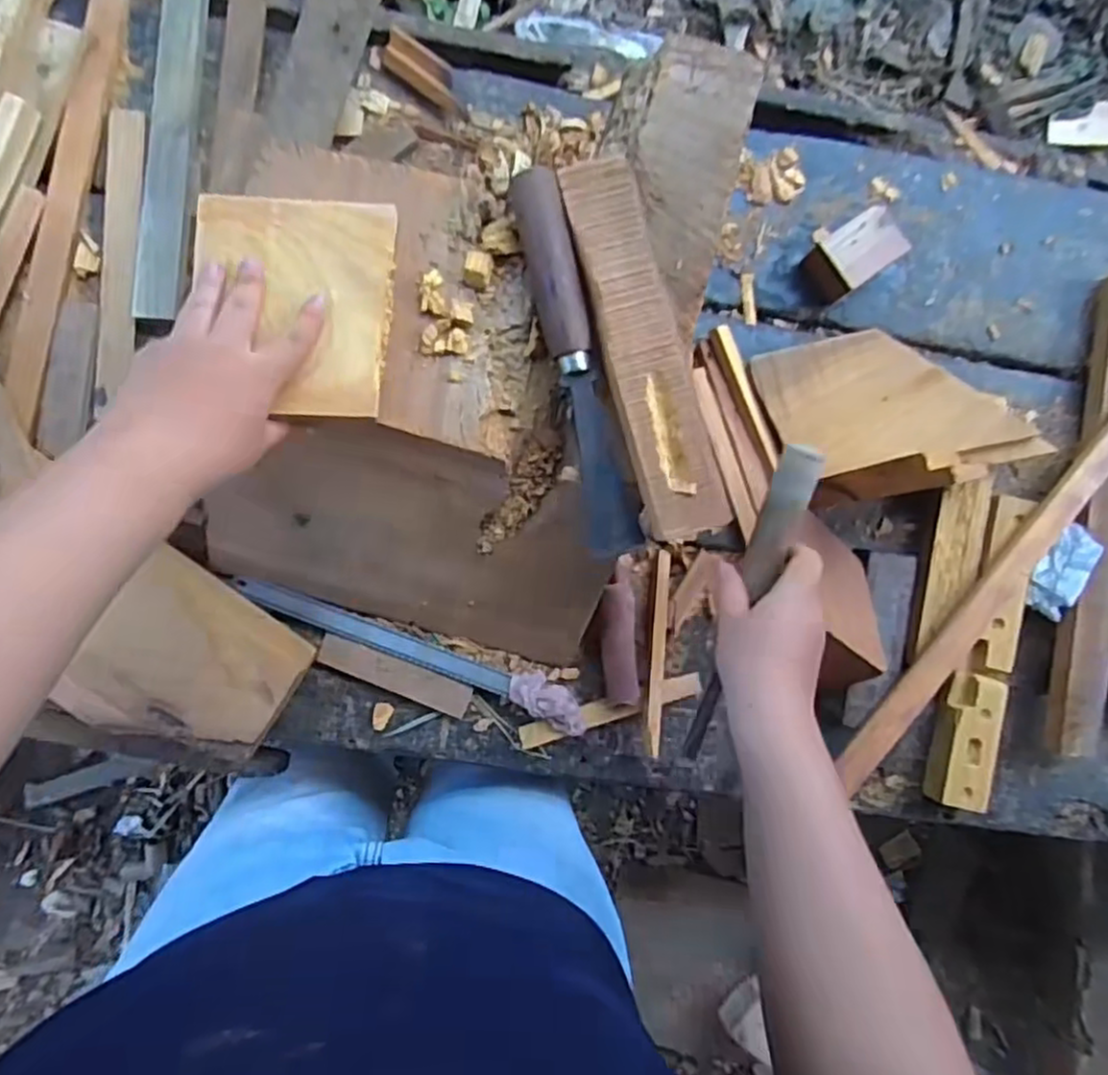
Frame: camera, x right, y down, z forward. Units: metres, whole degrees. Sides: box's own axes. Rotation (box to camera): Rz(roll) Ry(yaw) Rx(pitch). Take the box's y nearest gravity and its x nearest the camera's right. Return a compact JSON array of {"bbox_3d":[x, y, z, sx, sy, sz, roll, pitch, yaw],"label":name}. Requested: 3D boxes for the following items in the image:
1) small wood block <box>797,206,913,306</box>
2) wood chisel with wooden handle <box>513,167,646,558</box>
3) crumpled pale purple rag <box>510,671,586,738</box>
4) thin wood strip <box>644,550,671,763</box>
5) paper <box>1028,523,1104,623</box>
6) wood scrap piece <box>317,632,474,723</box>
[{"bbox_3d":[0.280,-0.265,0.667,0.087,0.045,0.055,-36,91,-7],"label":"small wood block"},{"bbox_3d":[0.016,-0.115,0.485,0.033,0.028,0.258,-15,90,-6],"label":"wood chisel with wooden handle"},{"bbox_3d":[-0.004,0.143,0.615,0.071,0.021,0.032,34,86,-3],"label":"crumpled pale purple rag"},{"bbox_3d":[0.092,0.099,0.627,0.014,0.010,0.177,8,76,-8],"label":"thin wood strip"},{"bbox_3d":[0.475,0.032,0.659,0.042,0.013,0.085,25,94,18],"label":"paper"},{"bbox_3d":[-0.138,0.120,0.616,0.135,0.008,0.029,22,86,-4],"label":"wood scrap piece"}]

